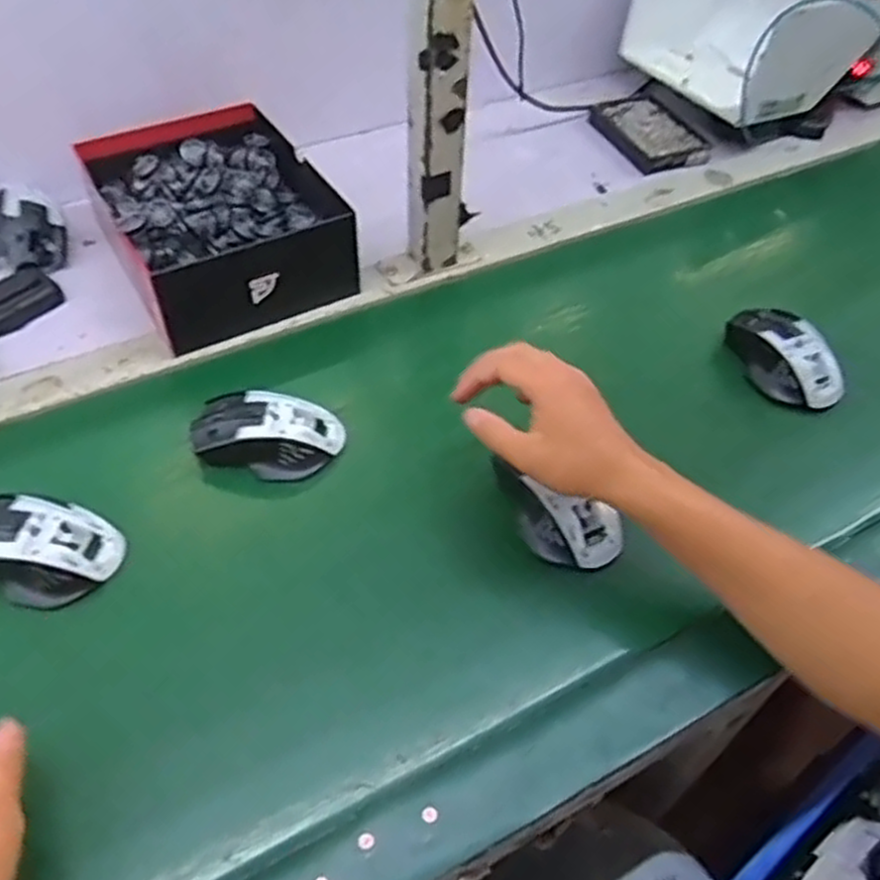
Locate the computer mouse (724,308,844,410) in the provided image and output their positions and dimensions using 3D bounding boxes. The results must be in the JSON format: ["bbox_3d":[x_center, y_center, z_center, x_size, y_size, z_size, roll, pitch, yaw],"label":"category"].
[{"bbox_3d":[0.299,-0.077,0.689,0.060,0.040,0.120,-20,53,-18],"label":"computer mouse"}]

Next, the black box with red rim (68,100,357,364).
[{"bbox_3d":[-0.205,-0.205,0.734,0.187,0.085,0.252,-24,54,-21],"label":"black box with red rim"}]

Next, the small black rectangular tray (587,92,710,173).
[{"bbox_3d":[0.251,-0.379,0.949,0.096,0.022,0.166,-15,51,-15],"label":"small black rectangular tray"}]

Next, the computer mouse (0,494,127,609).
[{"bbox_3d":[-0.277,0.072,0.536,0.101,0.037,0.066,13,50,9],"label":"computer mouse"}]

